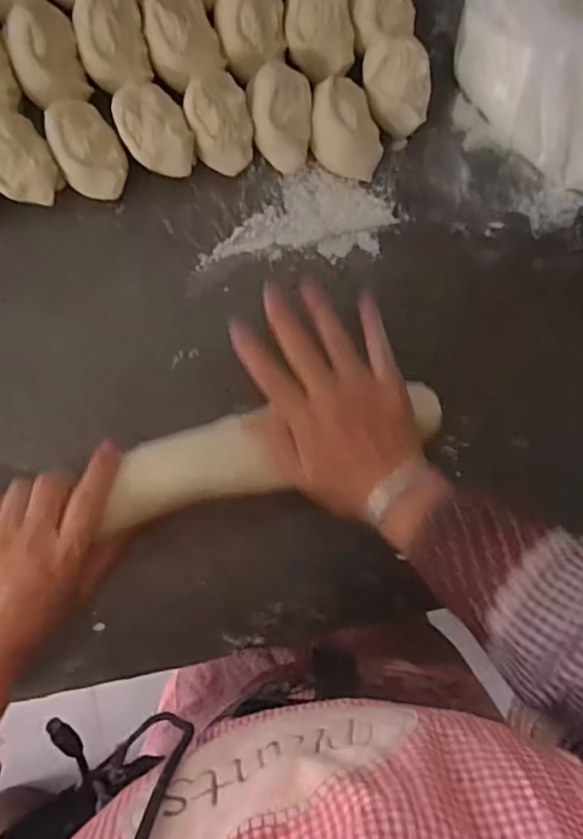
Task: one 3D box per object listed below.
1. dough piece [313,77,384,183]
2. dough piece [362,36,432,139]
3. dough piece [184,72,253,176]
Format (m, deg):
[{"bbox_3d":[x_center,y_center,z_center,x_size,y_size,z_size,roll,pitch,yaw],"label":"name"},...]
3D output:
[{"bbox_3d":[0.044,-0.229,0.477,0.055,0.043,0.068,2,92,-4],"label":"dough piece"},{"bbox_3d":[0.083,-0.261,0.472,0.050,0.054,0.063,1,92,-4],"label":"dough piece"},{"bbox_3d":[-0.053,-0.225,0.456,0.045,0.043,0.058,-17,93,-4],"label":"dough piece"}]

